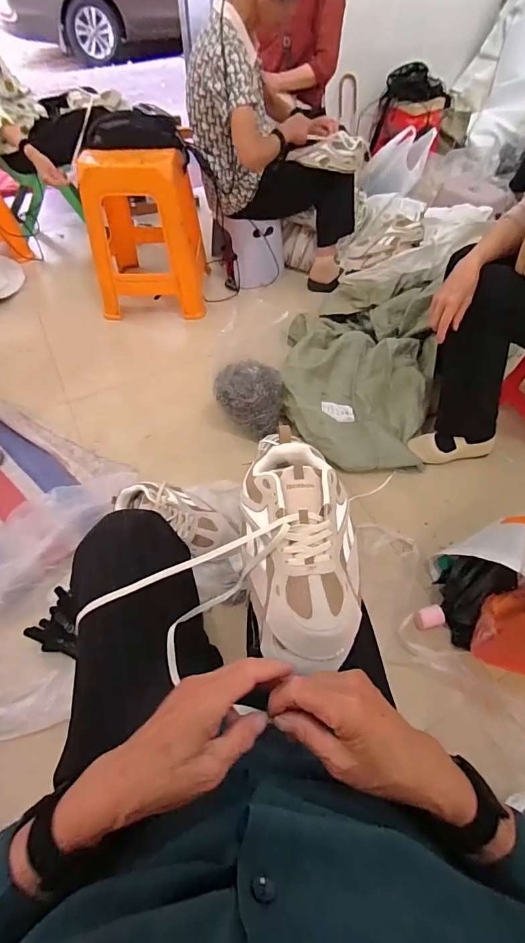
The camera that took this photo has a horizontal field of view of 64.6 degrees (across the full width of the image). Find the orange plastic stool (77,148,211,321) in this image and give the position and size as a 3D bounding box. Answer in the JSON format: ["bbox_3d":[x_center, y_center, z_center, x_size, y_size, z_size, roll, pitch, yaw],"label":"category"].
[{"bbox_3d":[-0.406,-0.864,1.468,0.357,0.491,0.384,-1,56,0],"label":"orange plastic stool"}]

